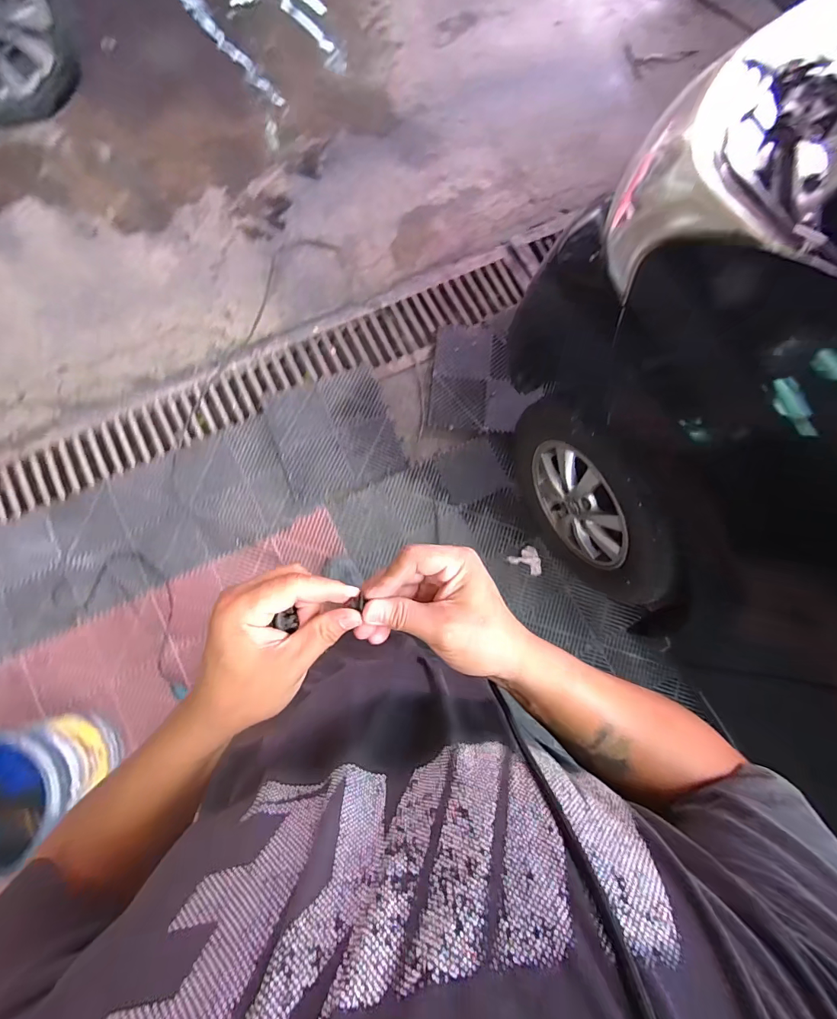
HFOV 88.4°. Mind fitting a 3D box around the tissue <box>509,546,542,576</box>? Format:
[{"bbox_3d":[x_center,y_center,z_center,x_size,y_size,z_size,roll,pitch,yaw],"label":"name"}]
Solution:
[{"bbox_3d":[0.363,0.163,1.417,0.115,0.016,0.080,28,79,1],"label":"tissue"}]

